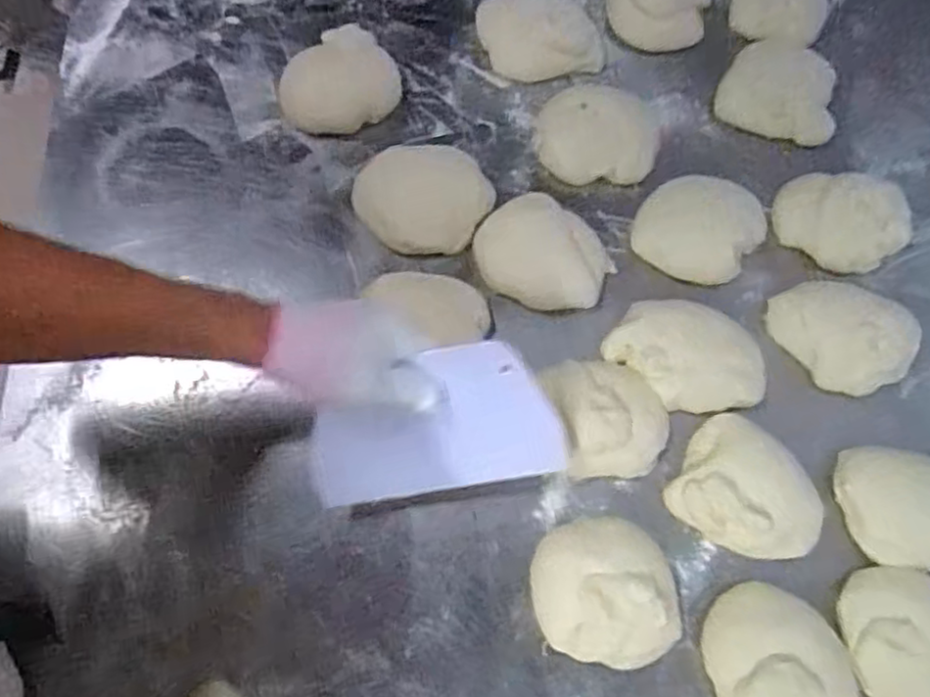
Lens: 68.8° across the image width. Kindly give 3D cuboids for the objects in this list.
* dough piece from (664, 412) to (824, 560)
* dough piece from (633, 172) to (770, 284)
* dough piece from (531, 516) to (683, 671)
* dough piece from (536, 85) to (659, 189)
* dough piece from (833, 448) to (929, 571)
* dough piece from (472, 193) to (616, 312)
[{"bbox_3d":[0.239,0.119,0.569,0.124,0.036,0.103,34,74,8],"label":"dough piece"},{"bbox_3d":[0.220,-0.115,0.637,0.106,0.033,0.098,1,72,-2],"label":"dough piece"},{"bbox_3d":[0.112,0.193,0.537,0.117,0.039,0.113,2,72,-2],"label":"dough piece"},{"bbox_3d":[0.134,-0.209,0.660,0.119,0.033,0.094,-6,73,-4],"label":"dough piece"},{"bbox_3d":[0.368,0.131,0.565,0.108,0.041,0.096,7,72,0],"label":"dough piece"},{"bbox_3d":[0.070,-0.086,0.611,0.120,0.059,0.093,34,74,8],"label":"dough piece"}]

